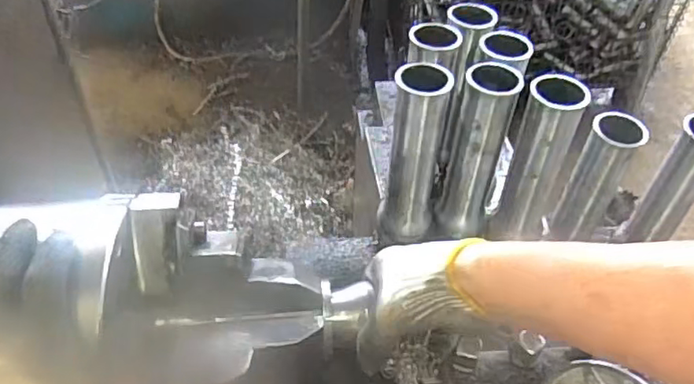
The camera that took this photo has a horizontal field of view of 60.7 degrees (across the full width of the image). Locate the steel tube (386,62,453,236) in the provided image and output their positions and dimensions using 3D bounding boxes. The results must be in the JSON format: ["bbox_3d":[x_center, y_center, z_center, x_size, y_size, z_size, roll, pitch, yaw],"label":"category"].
[{"bbox_3d":[0.066,-0.031,0.582,0.056,0.192,0.049,7,47,4],"label":"steel tube"}]

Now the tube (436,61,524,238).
[{"bbox_3d":[0.131,-0.037,0.602,0.051,0.189,0.054,9,47,6],"label":"tube"}]

